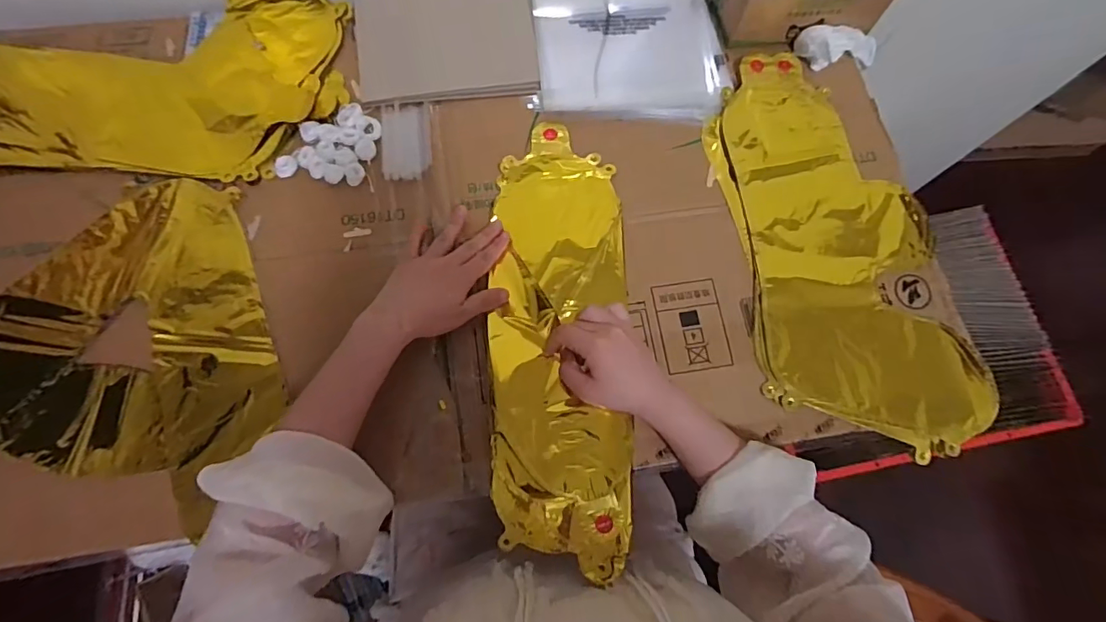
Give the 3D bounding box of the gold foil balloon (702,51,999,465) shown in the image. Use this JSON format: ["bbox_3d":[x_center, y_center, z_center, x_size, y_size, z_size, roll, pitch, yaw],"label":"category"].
[{"bbox_3d":[0.295,-0.077,0.523,0.215,0.019,0.431,-7,73,-4],"label":"gold foil balloon"}]

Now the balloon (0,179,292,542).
[{"bbox_3d":[-0.405,0.069,0.451,0.276,0.011,0.382,37,76,9],"label":"balloon"}]

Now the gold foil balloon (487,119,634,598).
[{"bbox_3d":[0.007,0.019,0.501,0.131,0.017,0.432,-1,75,-2],"label":"gold foil balloon"}]

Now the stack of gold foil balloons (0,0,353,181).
[{"bbox_3d":[-0.444,-0.265,0.555,0.423,0.025,0.253,3,73,-1],"label":"stack of gold foil balloons"}]

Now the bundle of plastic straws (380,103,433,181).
[{"bbox_3d":[-0.155,-0.180,0.536,0.050,0.010,0.087,-7,73,-4],"label":"bundle of plastic straws"}]

